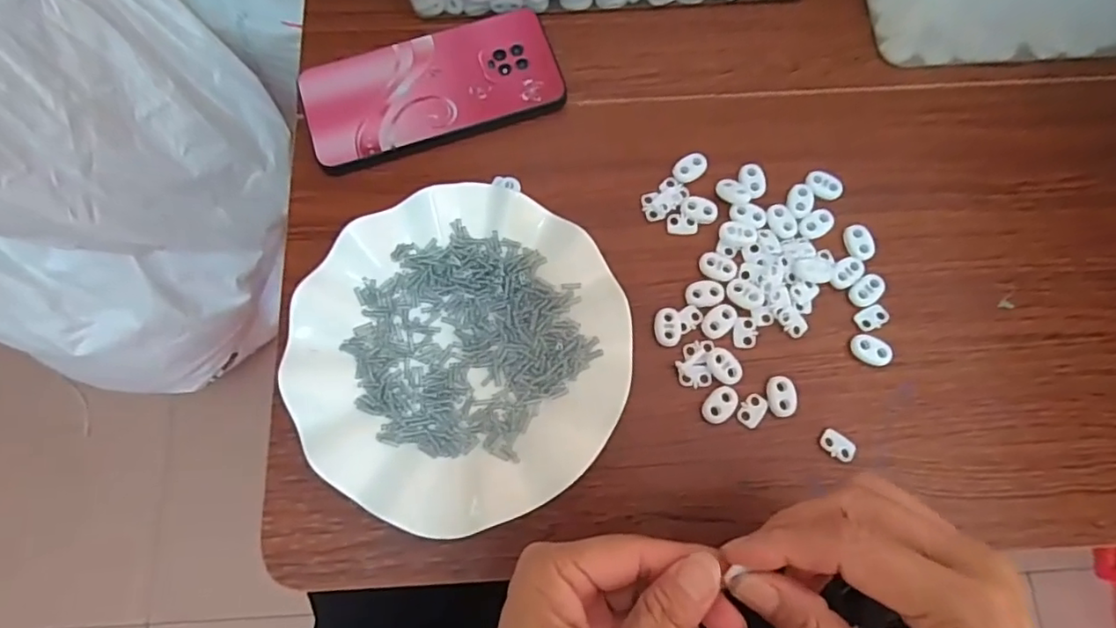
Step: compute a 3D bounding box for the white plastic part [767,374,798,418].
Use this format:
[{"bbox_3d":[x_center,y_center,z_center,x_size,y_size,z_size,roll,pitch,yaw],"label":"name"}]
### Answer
[{"bbox_3d":[0.127,0.047,0.327,0.016,0.005,0.023,-10,75,-2],"label":"white plastic part"}]

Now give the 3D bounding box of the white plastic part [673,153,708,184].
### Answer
[{"bbox_3d":[0.084,-0.092,0.365,0.023,0.004,0.016,-39,78,-9],"label":"white plastic part"}]

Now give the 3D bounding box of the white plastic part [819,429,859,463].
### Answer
[{"bbox_3d":[0.156,0.073,0.320,0.020,0.004,0.013,32,77,8],"label":"white plastic part"}]

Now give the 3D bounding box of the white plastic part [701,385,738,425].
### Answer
[{"bbox_3d":[0.091,0.051,0.326,0.015,0.004,0.023,37,78,9],"label":"white plastic part"}]

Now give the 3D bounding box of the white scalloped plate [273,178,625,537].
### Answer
[{"bbox_3d":[-0.053,0.019,0.324,0.178,0.029,0.180,0,75,0],"label":"white scalloped plate"}]

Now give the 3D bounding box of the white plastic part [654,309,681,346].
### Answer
[{"bbox_3d":[0.064,0.008,0.337,0.014,0.004,0.022,-1,75,0],"label":"white plastic part"}]

